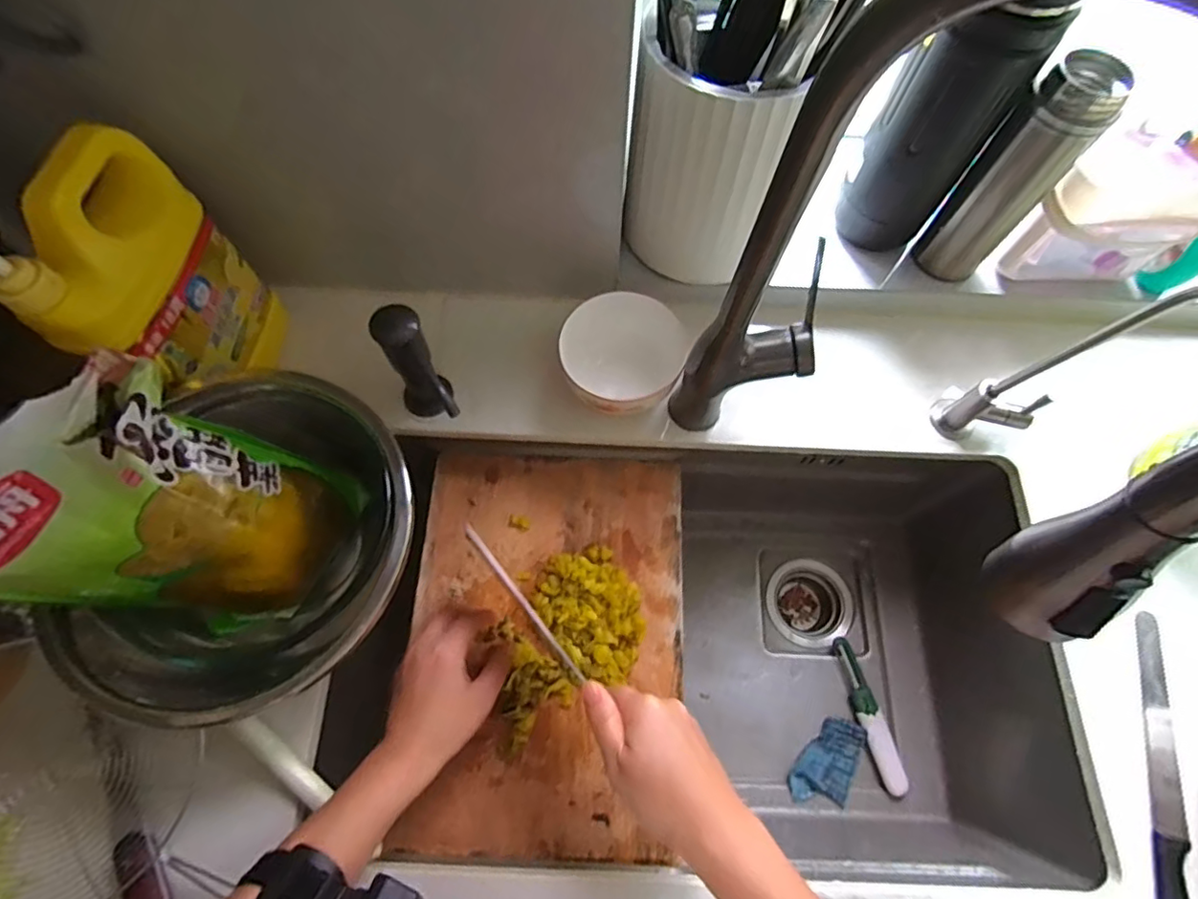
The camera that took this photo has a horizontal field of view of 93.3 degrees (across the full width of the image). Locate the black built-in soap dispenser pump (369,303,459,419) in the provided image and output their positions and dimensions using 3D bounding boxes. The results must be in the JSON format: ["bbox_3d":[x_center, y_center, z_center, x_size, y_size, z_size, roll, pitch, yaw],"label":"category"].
[{"bbox_3d":[-0.158,-0.065,0.492,0.042,0.132,0.047,-28,72,-12],"label":"black built-in soap dispenser pump"}]

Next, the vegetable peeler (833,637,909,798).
[{"bbox_3d":[0.300,0.295,0.629,0.025,0.015,0.159,-14,69,-7],"label":"vegetable peeler"}]

